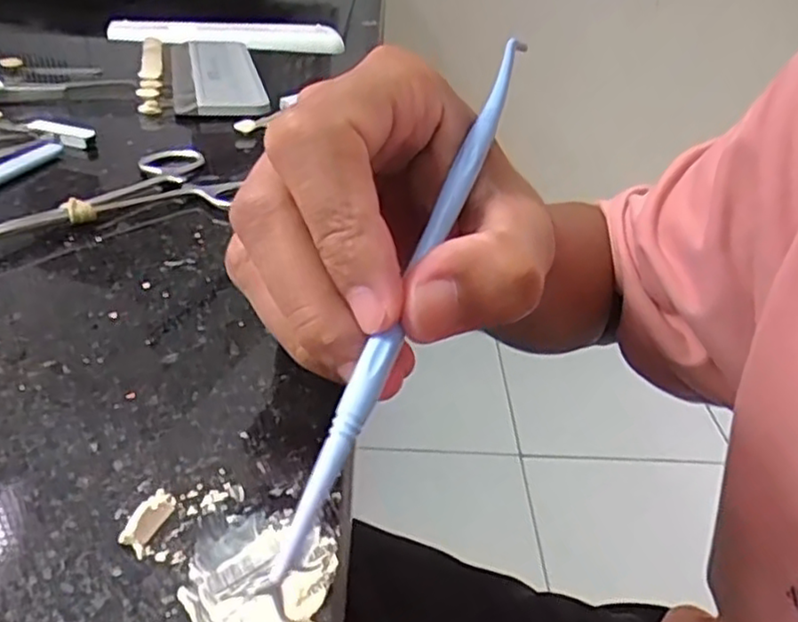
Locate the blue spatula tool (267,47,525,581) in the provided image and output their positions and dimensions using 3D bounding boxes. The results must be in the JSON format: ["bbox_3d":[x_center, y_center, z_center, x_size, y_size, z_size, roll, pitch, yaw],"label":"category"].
[{"bbox_3d":[0.007,-0.014,0.163,0.006,0.004,0.156,16,60,15],"label":"blue spatula tool"}]

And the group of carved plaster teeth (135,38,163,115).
[{"bbox_3d":[-0.145,-0.137,0.410,0.012,0.018,0.122,-4,34,-15],"label":"group of carved plaster teeth"}]

